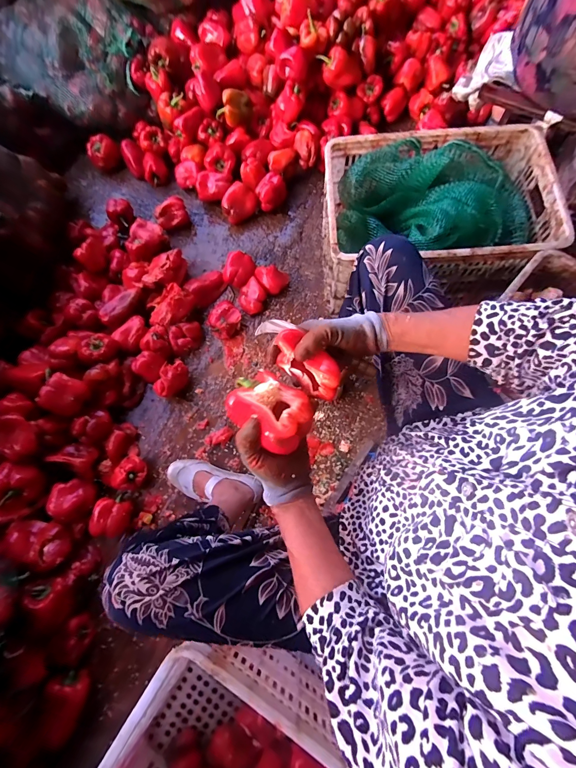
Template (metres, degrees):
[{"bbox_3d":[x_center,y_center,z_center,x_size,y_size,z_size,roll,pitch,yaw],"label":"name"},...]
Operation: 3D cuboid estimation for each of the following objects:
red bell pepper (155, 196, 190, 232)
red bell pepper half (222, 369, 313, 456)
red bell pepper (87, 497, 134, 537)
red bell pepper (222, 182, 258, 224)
[{"bbox_3d":[-0.378,-0.550,1.088,0.100,0.079,0.063,-24,74,-6],"label":"red bell pepper"},{"bbox_3d":[-0.022,0.030,0.423,0.106,0.042,0.085,25,75,9],"label":"red bell pepper half"},{"bbox_3d":[-0.427,0.318,0.804,0.091,0.066,0.088,5,73,3],"label":"red bell pepper"},{"bbox_3d":[-0.159,-0.586,1.077,0.114,0.072,0.079,-25,74,-7],"label":"red bell pepper"}]

